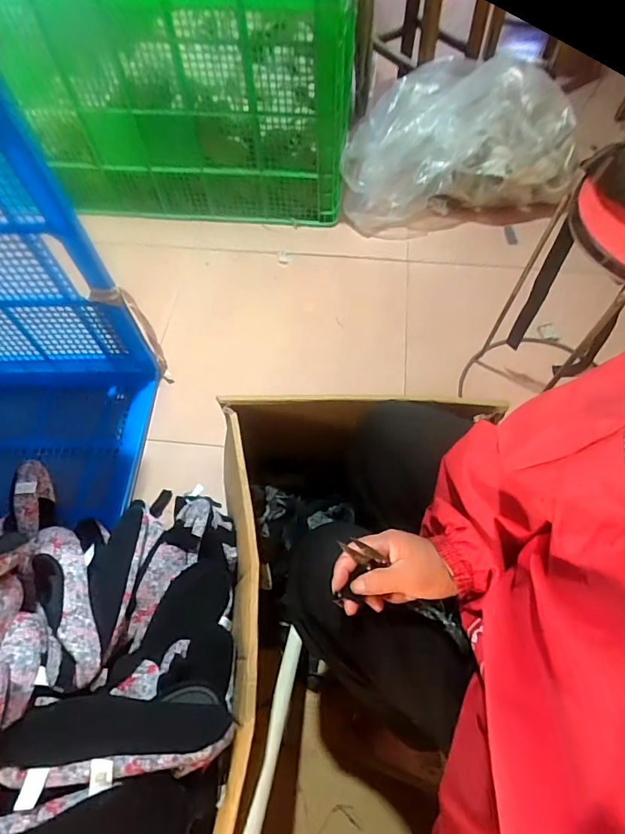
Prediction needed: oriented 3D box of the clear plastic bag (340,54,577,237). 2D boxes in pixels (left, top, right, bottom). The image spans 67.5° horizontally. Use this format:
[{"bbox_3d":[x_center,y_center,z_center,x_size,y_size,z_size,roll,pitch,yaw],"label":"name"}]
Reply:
[{"bbox_3d":[0.387,-0.706,1.260,0.600,0.283,0.260,1,61,2],"label":"clear plastic bag"}]

